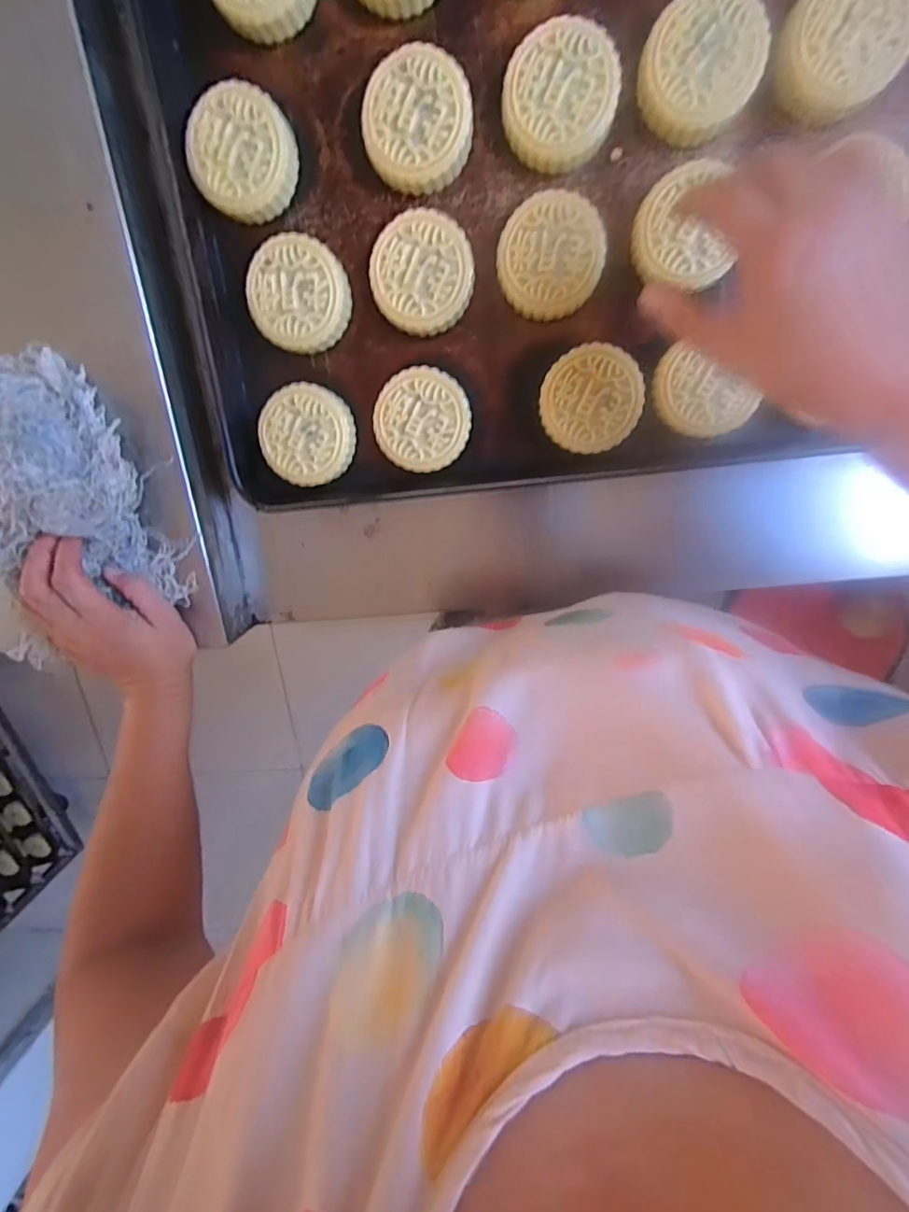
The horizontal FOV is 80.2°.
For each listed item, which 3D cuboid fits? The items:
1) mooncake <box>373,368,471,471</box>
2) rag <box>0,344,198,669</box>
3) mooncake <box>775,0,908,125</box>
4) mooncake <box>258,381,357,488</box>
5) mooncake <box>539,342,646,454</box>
[{"bbox_3d":[-0.024,-0.136,0.398,0.068,0.019,0.070,0,95,5],"label":"mooncake"},{"bbox_3d":[-0.307,-0.075,0.393,0.141,0.094,0.198,-24,92,6],"label":"rag"},{"bbox_3d":[0.232,-0.335,0.320,0.066,0.027,0.069,-37,91,7],"label":"mooncake"},{"bbox_3d":[-0.112,-0.128,0.408,0.065,0.023,0.070,0,95,5],"label":"mooncake"},{"bbox_3d":[0.097,-0.147,0.387,0.068,0.027,0.069,0,95,5],"label":"mooncake"}]

